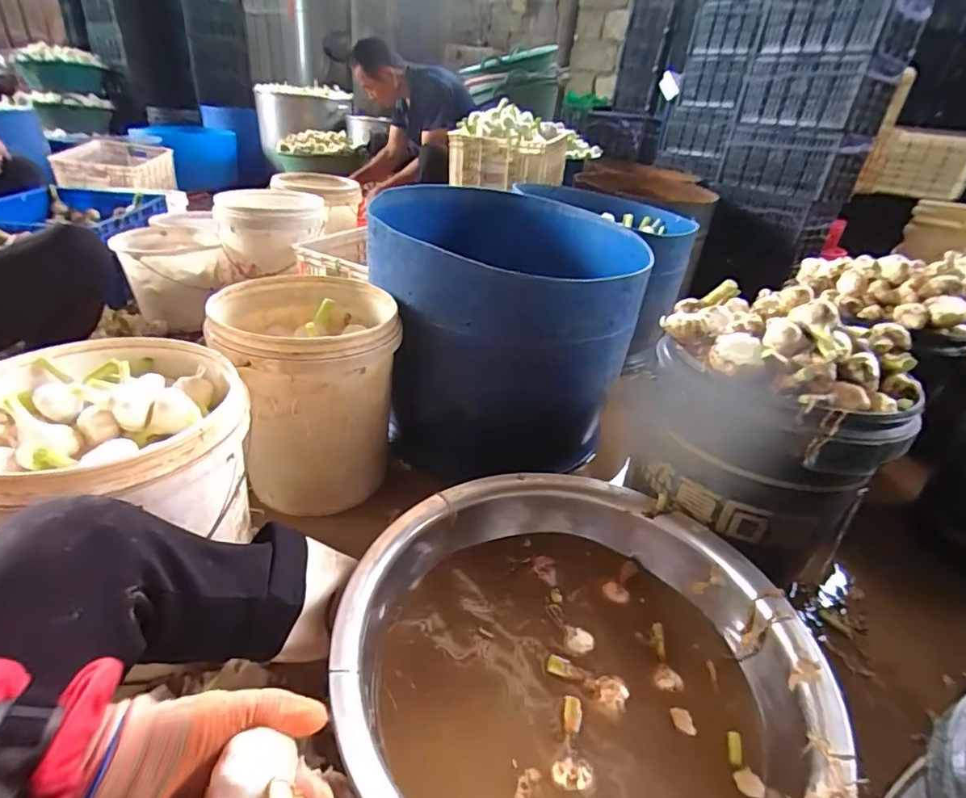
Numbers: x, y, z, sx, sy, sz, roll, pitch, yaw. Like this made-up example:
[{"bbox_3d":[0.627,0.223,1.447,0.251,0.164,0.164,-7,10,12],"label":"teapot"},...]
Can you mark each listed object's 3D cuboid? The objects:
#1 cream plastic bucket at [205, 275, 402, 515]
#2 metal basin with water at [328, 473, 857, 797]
[{"bbox_3d":[-0.323,-0.012,0.992,0.301,0.353,0.316,-4,33,-16],"label":"cream plastic bucket"},{"bbox_3d":[0.108,0.320,0.645,0.543,0.139,0.545,4,32,-3],"label":"metal basin with water"}]

